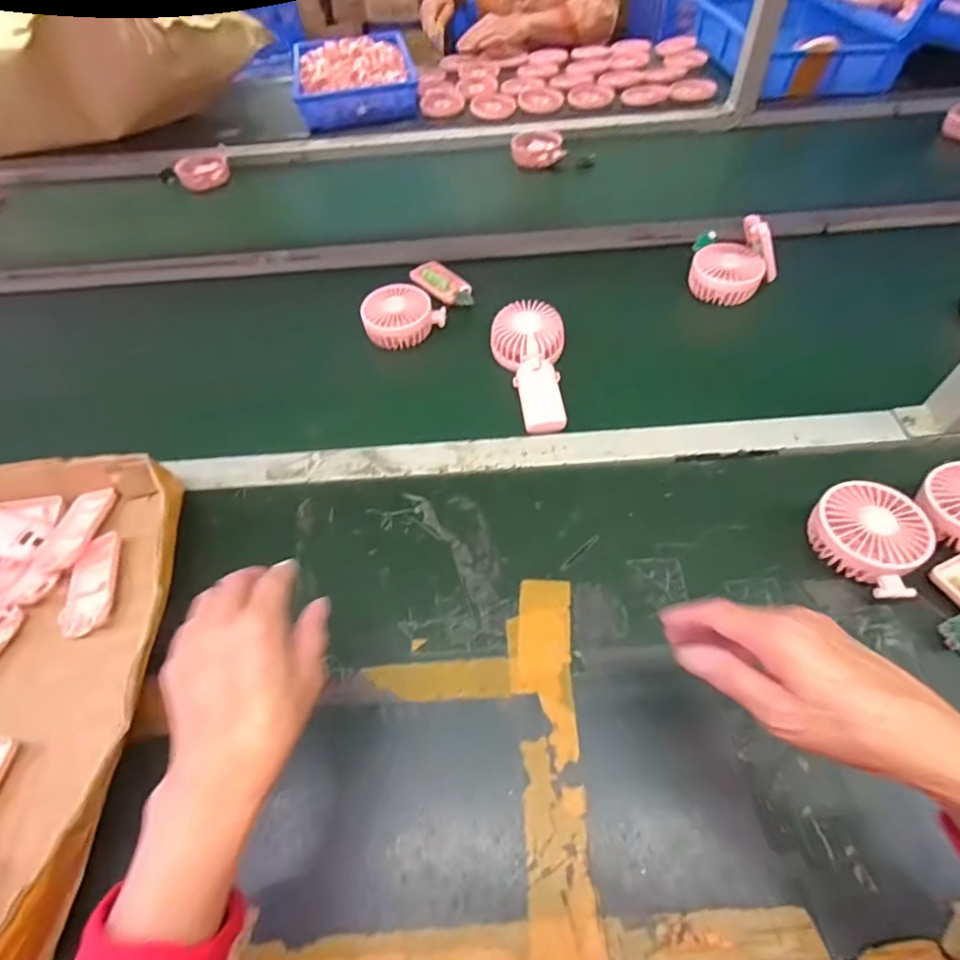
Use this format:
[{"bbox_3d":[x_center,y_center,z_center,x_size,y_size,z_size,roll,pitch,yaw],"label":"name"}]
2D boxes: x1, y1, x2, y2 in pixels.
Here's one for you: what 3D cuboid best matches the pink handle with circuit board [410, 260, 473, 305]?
[{"bbox_3d":[-0.050,-0.276,0.743,0.050,0.018,0.115,-35,61,-21],"label":"pink handle with circuit board"}]

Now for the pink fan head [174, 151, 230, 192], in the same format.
[{"bbox_3d":[-0.506,-0.565,0.981,0.089,0.039,0.086,-21,56,-10],"label":"pink fan head"}]

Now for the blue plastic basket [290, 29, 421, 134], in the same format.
[{"bbox_3d":[-0.262,-0.841,1.121,0.238,0.074,0.334,-12,55,-4],"label":"blue plastic basket"}]

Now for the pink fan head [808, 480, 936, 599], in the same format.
[{"bbox_3d":[0.343,0.051,0.476,0.092,0.044,0.090,35,63,24],"label":"pink fan head"}]

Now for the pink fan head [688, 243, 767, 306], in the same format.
[{"bbox_3d":[0.326,-0.274,0.705,0.091,0.039,0.087,0,76,0],"label":"pink fan head"}]

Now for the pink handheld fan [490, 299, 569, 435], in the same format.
[{"bbox_3d":[0.065,-0.132,0.632,0.083,0.033,0.177,-8,68,-4],"label":"pink handheld fan"}]

